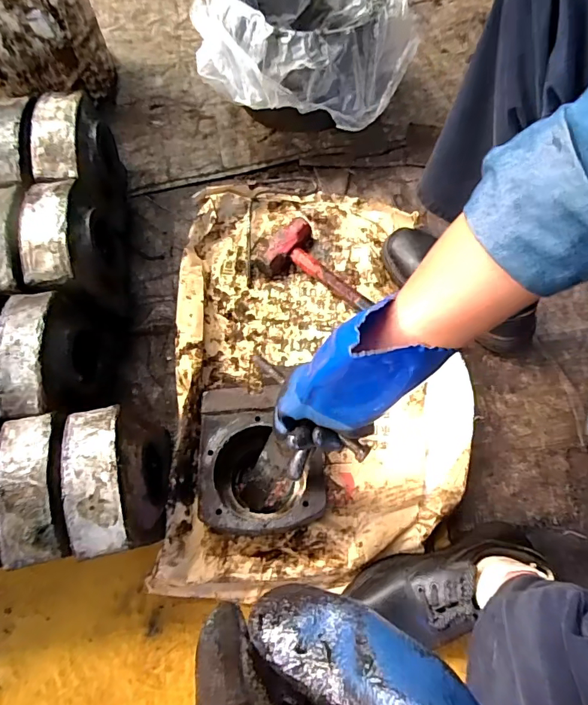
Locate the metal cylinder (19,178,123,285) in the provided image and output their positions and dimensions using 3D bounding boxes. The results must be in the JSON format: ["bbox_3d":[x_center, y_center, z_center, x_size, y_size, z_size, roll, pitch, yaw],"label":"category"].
[{"bbox_3d":[-0.313,-0.145,0.662,0.093,0.182,0.161,-10,72,-3],"label":"metal cylinder"}]

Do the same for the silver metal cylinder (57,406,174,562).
[{"bbox_3d":[-0.205,0.150,0.531,0.088,0.126,0.157,-14,72,-4],"label":"silver metal cylinder"}]

